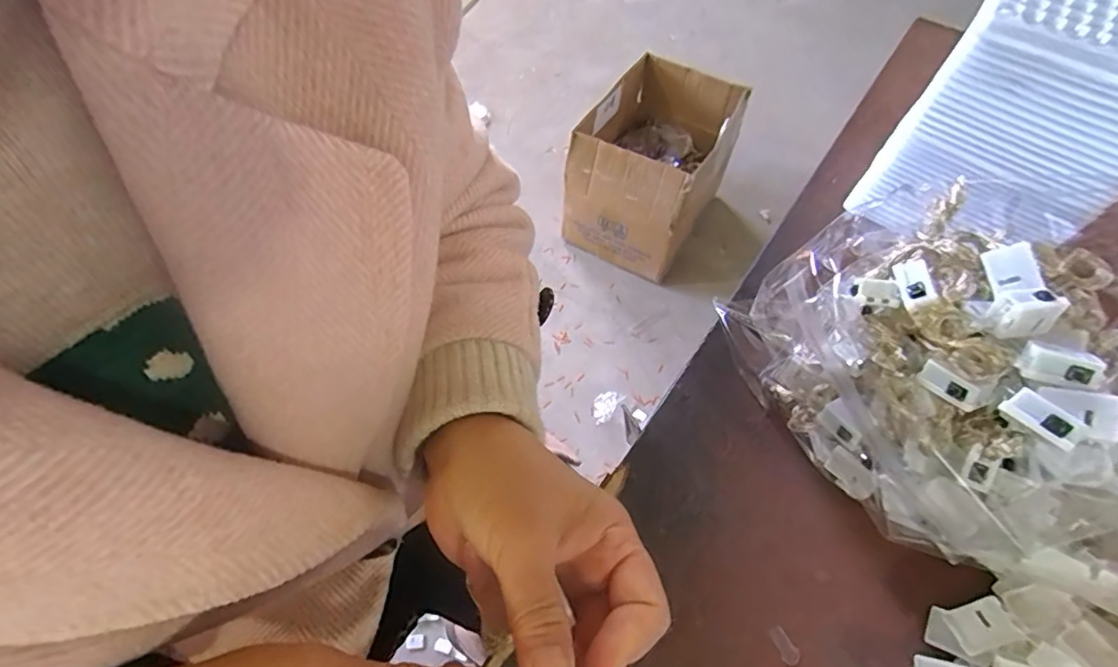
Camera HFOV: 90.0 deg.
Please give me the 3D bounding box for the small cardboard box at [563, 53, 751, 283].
[{"bbox_3d":[0.218,-0.386,1.317,0.282,0.304,0.392,25,59,13],"label":"small cardboard box"}]

